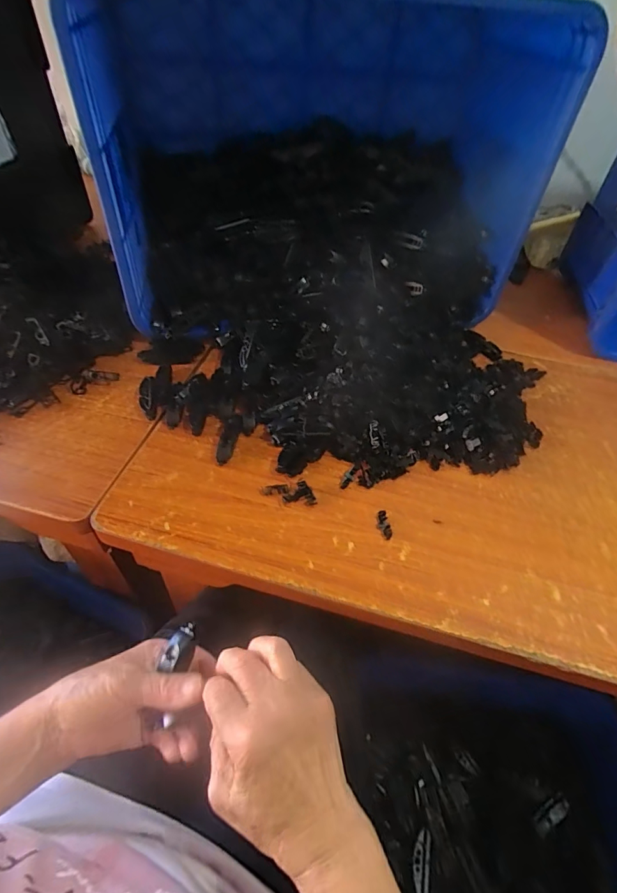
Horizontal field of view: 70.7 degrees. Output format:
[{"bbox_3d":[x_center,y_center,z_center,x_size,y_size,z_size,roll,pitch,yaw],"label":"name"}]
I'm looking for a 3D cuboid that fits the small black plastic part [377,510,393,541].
[{"bbox_3d":[0.083,0.086,0.478,0.014,0.007,0.034,-6,49,-10],"label":"small black plastic part"}]

